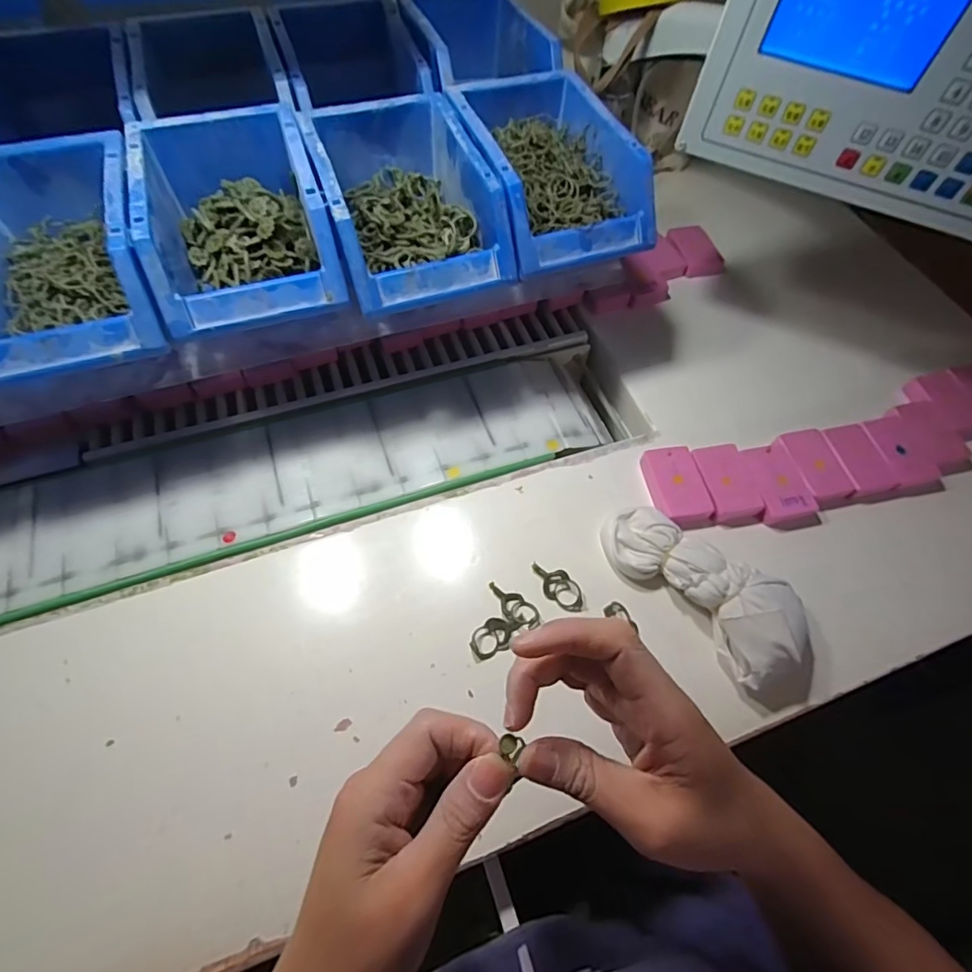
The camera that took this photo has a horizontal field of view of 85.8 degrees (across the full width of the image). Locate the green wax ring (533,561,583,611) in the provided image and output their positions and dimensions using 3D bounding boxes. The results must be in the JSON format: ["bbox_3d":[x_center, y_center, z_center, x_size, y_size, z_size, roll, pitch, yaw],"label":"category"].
[{"bbox_3d":[0.057,0.080,0.421,0.050,0.011,0.023,30,64,12],"label":"green wax ring"}]

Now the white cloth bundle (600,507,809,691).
[{"bbox_3d":[0.166,0.076,0.407,0.164,0.050,0.078,42,67,18],"label":"white cloth bundle"}]

